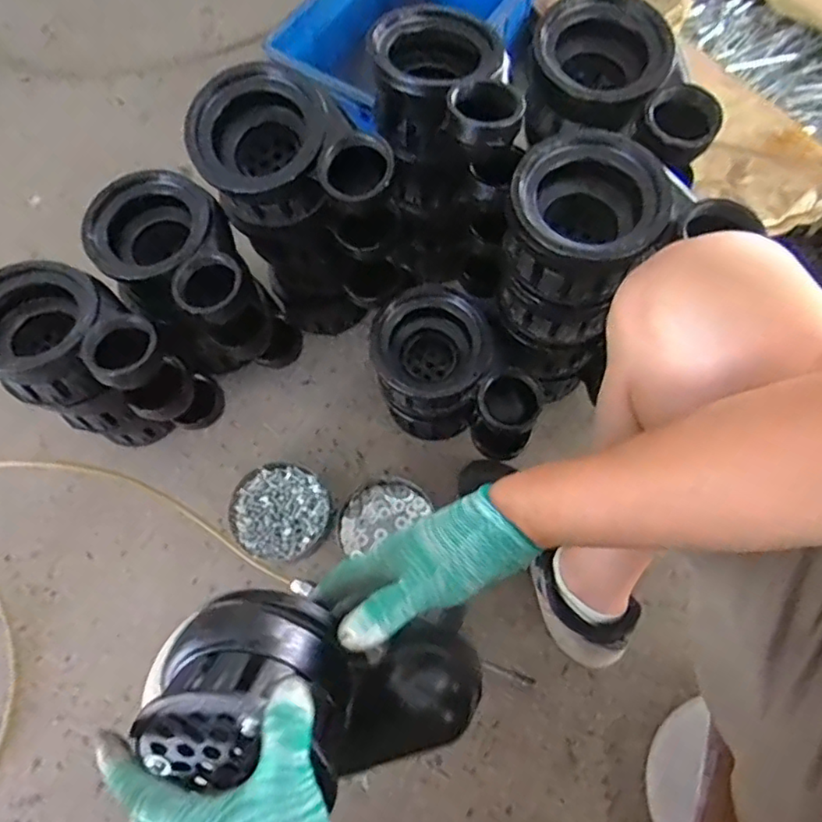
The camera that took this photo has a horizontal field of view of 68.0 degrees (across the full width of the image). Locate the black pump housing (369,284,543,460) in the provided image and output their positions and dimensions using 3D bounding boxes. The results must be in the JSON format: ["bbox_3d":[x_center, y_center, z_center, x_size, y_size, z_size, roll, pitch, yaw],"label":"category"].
[{"bbox_3d":[0.050,-0.030,0.782,0.147,0.175,0.200,-31,71,-9],"label":"black pump housing"}]

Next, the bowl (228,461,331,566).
[{"bbox_3d":[-0.175,0.137,0.829,0.133,0.031,0.128,0,72,-1],"label":"bowl"}]

